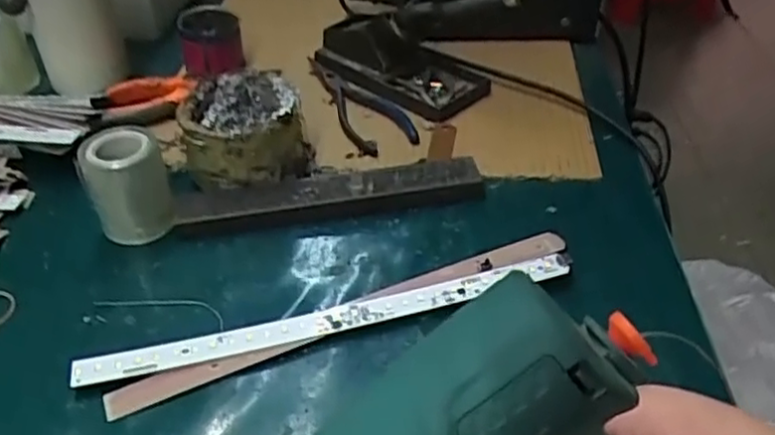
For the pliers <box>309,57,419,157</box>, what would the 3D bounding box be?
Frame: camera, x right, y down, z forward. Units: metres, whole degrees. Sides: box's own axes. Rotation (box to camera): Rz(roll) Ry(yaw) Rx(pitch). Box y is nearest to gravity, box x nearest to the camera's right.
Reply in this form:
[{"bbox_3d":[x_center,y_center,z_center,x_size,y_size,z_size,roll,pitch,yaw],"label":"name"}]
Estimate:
[{"bbox_3d":[-0.022,-0.098,0.582,0.049,0.016,0.145,-14,39,-13],"label":"pliers"}]

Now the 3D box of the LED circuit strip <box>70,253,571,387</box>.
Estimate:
[{"bbox_3d":[-0.030,0.055,0.397,0.280,0.008,0.019,-11,45,-11],"label":"LED circuit strip"}]

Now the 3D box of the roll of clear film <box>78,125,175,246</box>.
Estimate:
[{"bbox_3d":[-0.168,-0.020,0.457,0.048,0.063,0.047,-2,38,2],"label":"roll of clear film"}]

